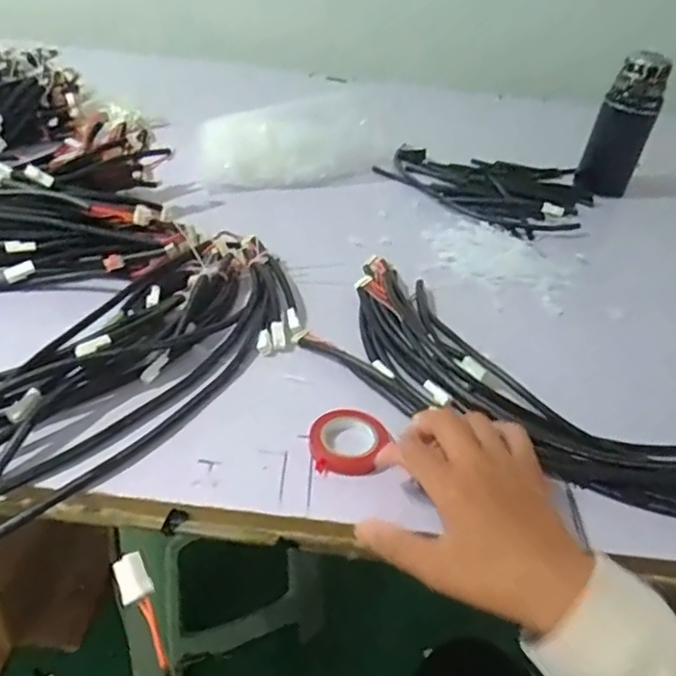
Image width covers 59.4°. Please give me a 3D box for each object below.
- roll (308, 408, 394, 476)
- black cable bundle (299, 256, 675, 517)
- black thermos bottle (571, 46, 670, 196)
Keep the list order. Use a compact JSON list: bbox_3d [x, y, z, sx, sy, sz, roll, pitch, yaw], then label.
[{"bbox_3d":[0.006,0.079,0.451,0.057,0.014,0.060,6,33,-4],"label":"roll"},{"bbox_3d":[0.259,0.053,0.515,0.549,0.032,0.225,17,38,13],"label":"black cable bundle"},{"bbox_3d":[0.430,-0.313,0.909,0.076,0.234,0.062,17,61,13],"label":"black thermos bottle"}]

